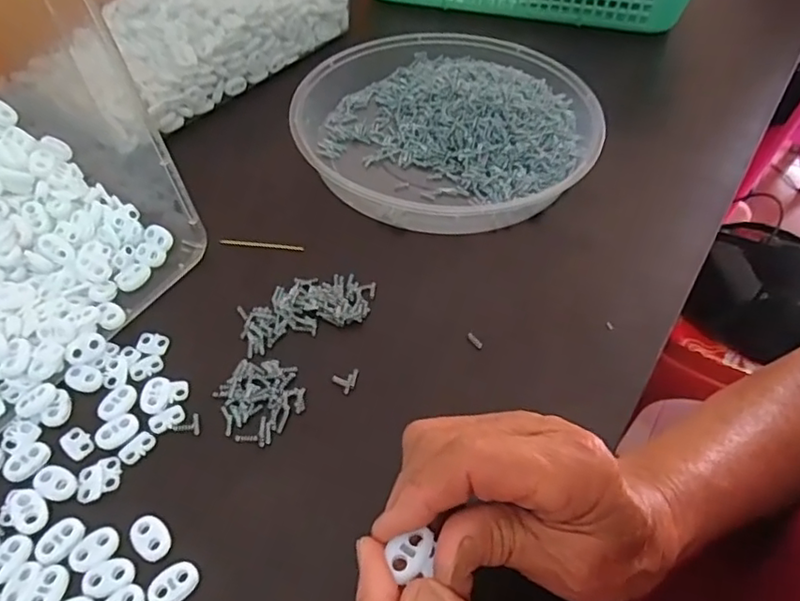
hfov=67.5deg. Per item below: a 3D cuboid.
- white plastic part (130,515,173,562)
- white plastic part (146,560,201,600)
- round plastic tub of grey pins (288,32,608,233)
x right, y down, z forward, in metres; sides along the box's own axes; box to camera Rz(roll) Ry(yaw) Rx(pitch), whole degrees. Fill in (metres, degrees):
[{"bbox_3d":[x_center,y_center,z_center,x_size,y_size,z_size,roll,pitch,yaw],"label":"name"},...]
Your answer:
[{"bbox_3d":[-0.120,0.113,0.286,0.023,0.004,0.016,36,58,24],"label":"white plastic part"},{"bbox_3d":[-0.103,0.129,0.273,0.017,0.004,0.022,36,58,24],"label":"white plastic part"},{"bbox_3d":[0.035,-0.138,0.472,0.226,0.040,0.232,1,51,-1],"label":"round plastic tub of grey pins"}]

